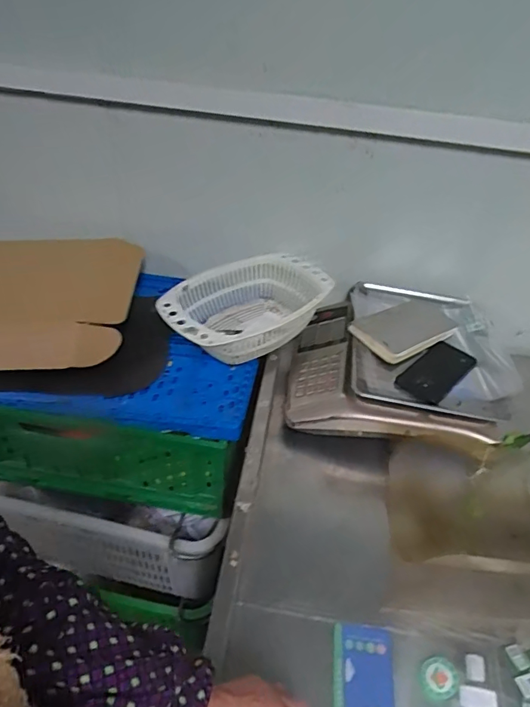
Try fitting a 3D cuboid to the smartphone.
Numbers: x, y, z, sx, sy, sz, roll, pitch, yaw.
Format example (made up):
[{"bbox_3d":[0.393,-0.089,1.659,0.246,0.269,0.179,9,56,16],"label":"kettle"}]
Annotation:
[{"bbox_3d":[0.280,0.026,0.757,0.074,0.006,0.159,35,46,29],"label":"smartphone"}]

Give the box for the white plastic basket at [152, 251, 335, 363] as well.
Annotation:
[{"bbox_3d":[-0.034,-0.077,0.861,0.307,0.103,0.206,-27,50,-35],"label":"white plastic basket"}]

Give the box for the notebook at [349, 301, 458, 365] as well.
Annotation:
[{"bbox_3d":[0.242,-0.047,0.817,0.190,0.024,0.106,-22,49,-32],"label":"notebook"}]

